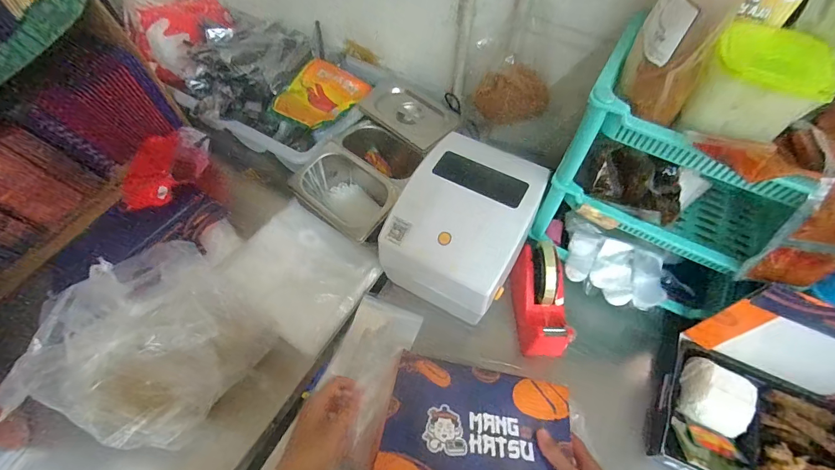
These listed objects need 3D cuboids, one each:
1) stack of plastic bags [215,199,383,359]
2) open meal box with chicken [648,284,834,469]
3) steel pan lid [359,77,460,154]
[{"bbox_3d":[-0.187,0.054,0.617,0.211,0.047,0.184,31,64,18],"label":"stack of plastic bags"},{"bbox_3d":[0.451,0.213,0.446,0.220,0.192,0.194,21,62,13],"label":"open meal box with chicken"},{"bbox_3d":[-0.019,-0.224,0.715,0.174,0.013,0.090,34,79,13],"label":"steel pan lid"}]

